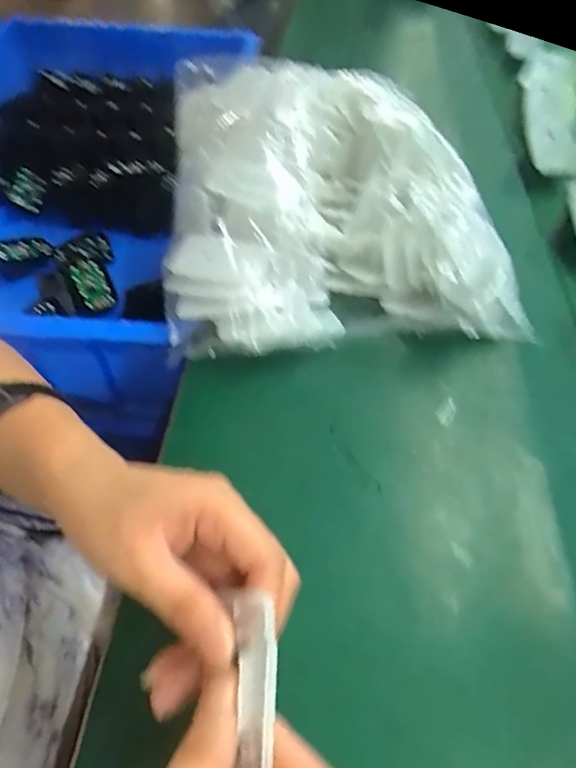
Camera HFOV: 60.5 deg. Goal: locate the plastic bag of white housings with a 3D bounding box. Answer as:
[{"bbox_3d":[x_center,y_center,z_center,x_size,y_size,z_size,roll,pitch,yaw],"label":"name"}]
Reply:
[{"bbox_3d":[0.028,-0.179,0.436,0.262,0.105,0.330,-4,53,-3],"label":"plastic bag of white housings"}]

